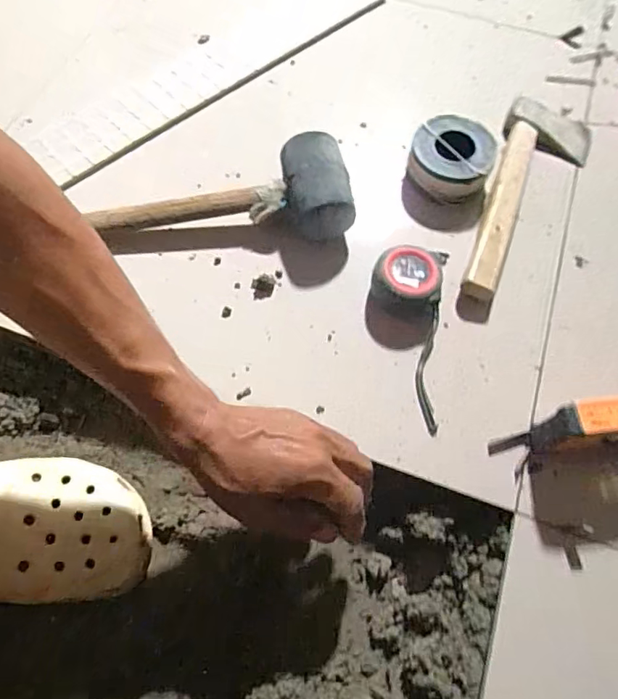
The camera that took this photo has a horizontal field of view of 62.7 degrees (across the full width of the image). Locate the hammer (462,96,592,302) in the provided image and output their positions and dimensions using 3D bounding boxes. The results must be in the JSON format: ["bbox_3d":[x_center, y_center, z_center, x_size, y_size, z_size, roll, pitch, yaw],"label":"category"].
[{"bbox_3d":[0.228,-0.152,0.517,0.091,0.029,0.274,19,66,8],"label":"hammer"}]

